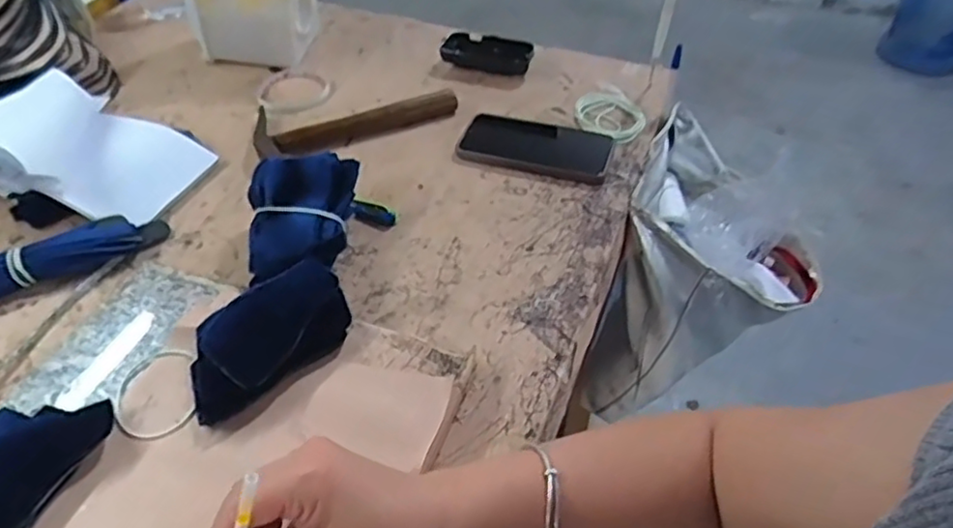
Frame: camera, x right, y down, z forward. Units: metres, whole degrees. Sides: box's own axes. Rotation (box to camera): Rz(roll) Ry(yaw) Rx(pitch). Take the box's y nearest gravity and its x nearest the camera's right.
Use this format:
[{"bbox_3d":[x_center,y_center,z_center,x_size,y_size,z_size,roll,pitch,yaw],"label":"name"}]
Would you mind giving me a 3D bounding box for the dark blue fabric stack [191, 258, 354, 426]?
[{"bbox_3d":[-0.153,0.050,0.484,0.132,0.021,0.082,-35,56,-29],"label":"dark blue fabric stack"}]

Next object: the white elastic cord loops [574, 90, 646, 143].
[{"bbox_3d":[0.149,-0.169,0.736,0.075,0.010,0.089,10,47,9],"label":"white elastic cord loops"}]

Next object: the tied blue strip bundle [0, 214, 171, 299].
[{"bbox_3d":[-0.385,0.003,0.561,0.223,0.029,0.041,-26,52,-23],"label":"tied blue strip bundle"}]

